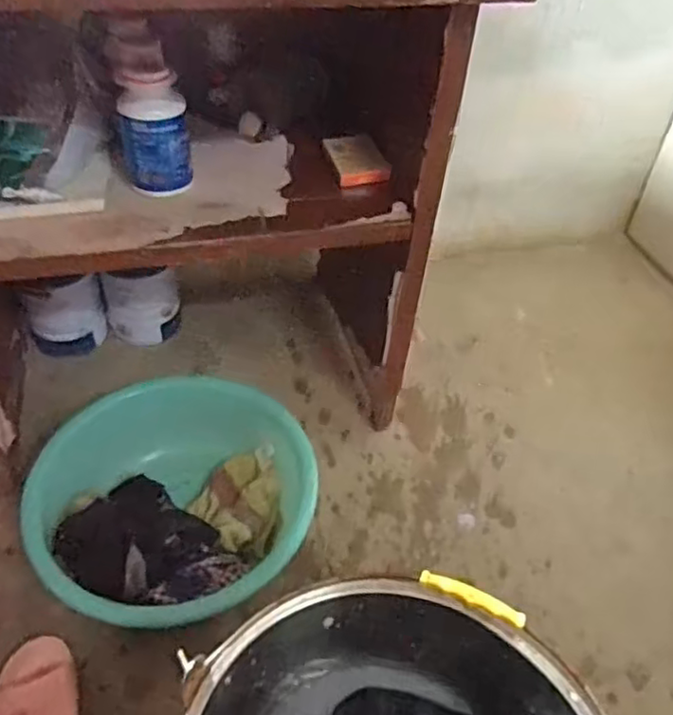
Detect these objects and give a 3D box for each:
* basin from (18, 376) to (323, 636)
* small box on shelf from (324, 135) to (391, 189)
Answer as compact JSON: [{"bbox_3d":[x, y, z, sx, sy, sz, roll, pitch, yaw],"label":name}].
[{"bbox_3d":[-0.208,0.182,0.855,0.344,0.117,0.312,4,45,1],"label":"basin"},{"bbox_3d":[0.027,-0.258,0.847,0.072,0.018,0.095,-10,46,-13],"label":"small box on shelf"}]

